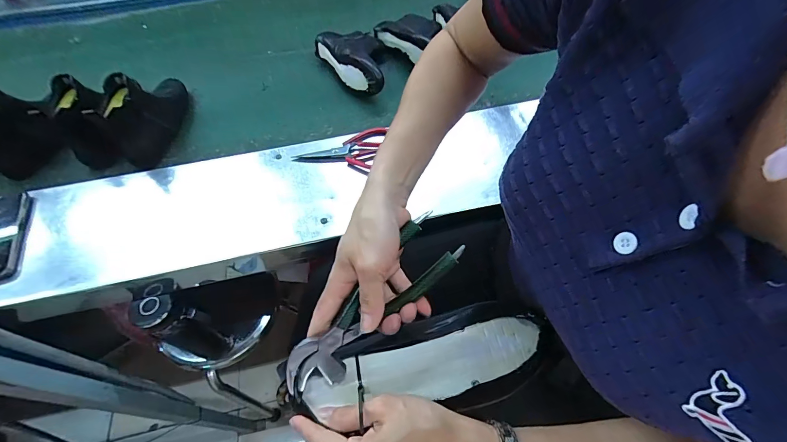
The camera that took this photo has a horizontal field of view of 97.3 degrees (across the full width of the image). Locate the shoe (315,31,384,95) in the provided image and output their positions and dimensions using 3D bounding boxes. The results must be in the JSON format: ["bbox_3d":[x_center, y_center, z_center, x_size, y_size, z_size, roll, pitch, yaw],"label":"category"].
[{"bbox_3d":[-0.078,-0.382,0.810,0.119,0.075,0.238,-29,60,-20],"label":"shoe"}]

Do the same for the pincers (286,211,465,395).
[{"bbox_3d":[-0.019,0.078,0.316,0.054,0.026,0.191,43,85,-11],"label":"pincers"}]

